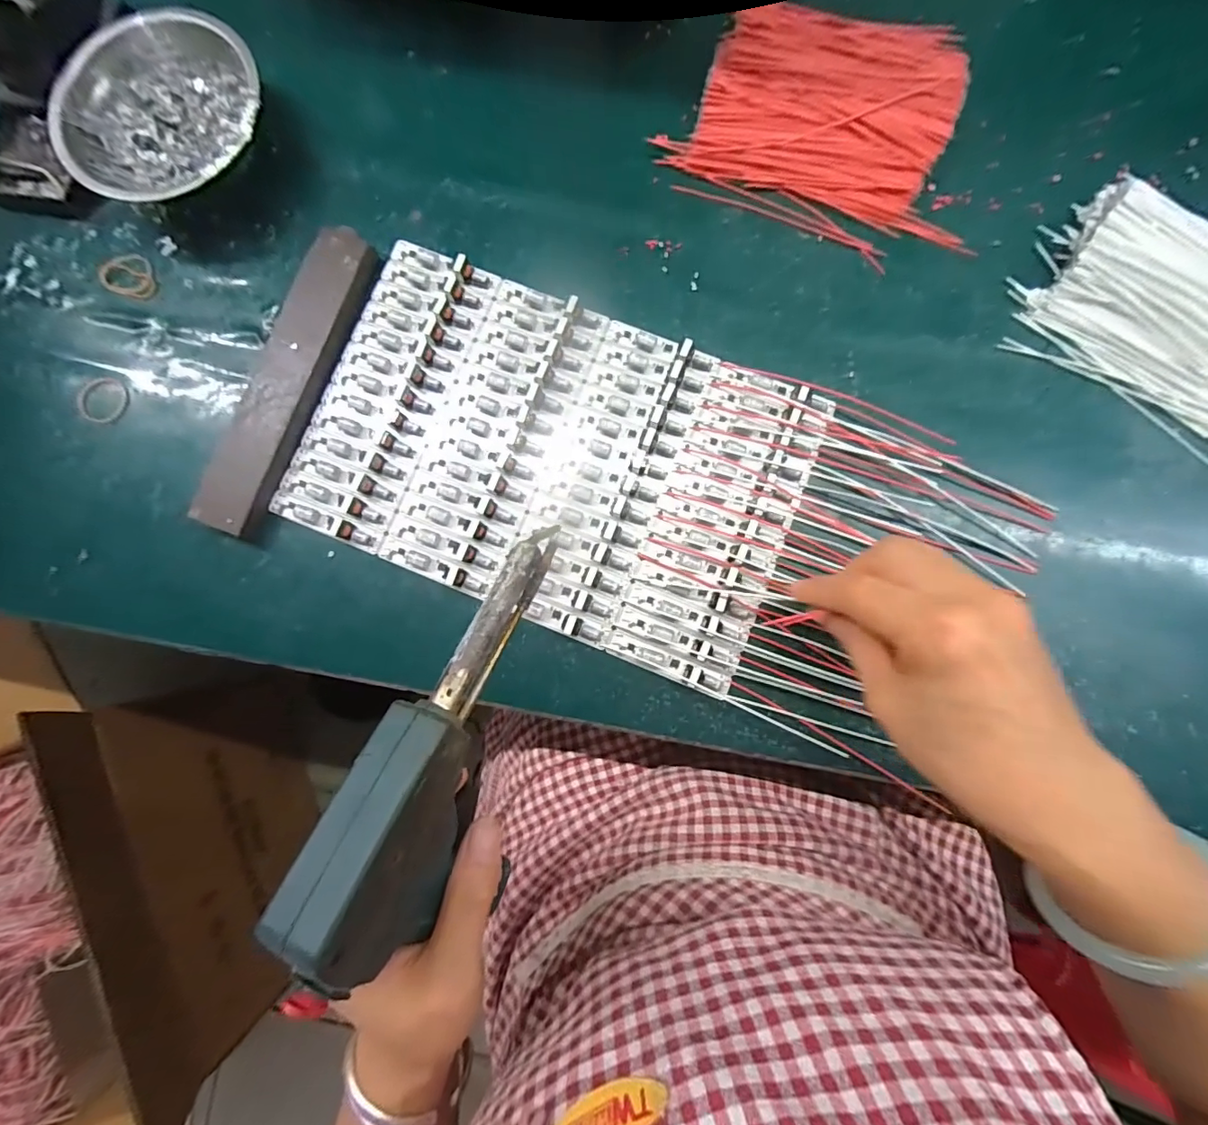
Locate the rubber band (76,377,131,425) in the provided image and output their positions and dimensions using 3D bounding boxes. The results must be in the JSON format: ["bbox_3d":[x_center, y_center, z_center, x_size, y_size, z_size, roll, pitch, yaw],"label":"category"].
[{"bbox_3d":[-0.326,-0.105,0.334,0.029,0.005,0.031,0,85,2],"label":"rubber band"}]

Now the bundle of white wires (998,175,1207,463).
[{"bbox_3d":[0.337,-0.140,0.301,0.169,0.032,0.107,35,86,4],"label":"bundle of white wires"}]

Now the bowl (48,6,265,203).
[{"bbox_3d":[-0.267,-0.279,0.324,0.117,0.040,0.115,0,85,2],"label":"bowl"}]

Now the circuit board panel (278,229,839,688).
[{"bbox_3d":[-0.031,-0.064,0.312,0.295,0.011,0.188,21,86,3],"label":"circuit board panel"}]

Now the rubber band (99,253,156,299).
[{"bbox_3d":[-0.312,-0.188,0.339,0.035,0.004,0.029,38,87,5],"label":"rubber band"}]

